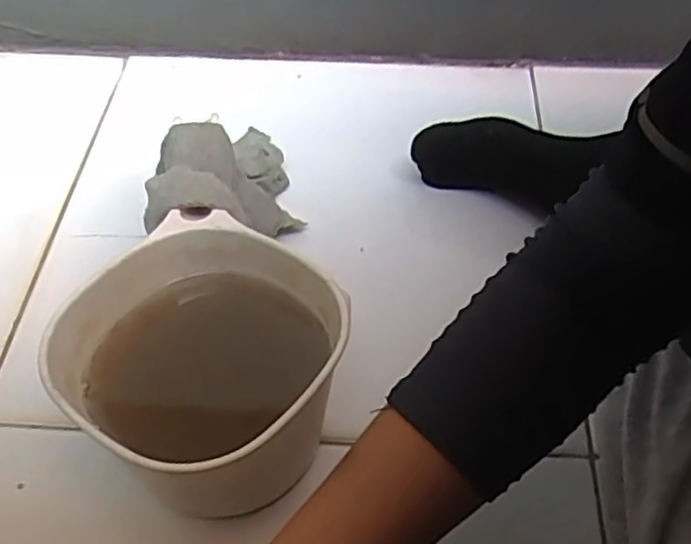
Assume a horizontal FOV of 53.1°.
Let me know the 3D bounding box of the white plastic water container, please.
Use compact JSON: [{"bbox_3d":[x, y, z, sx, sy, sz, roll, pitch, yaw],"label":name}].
[{"bbox_3d":[-0.074,0.061,0.409,0.138,0.129,0.147,27,58,18],"label":"white plastic water container"}]

